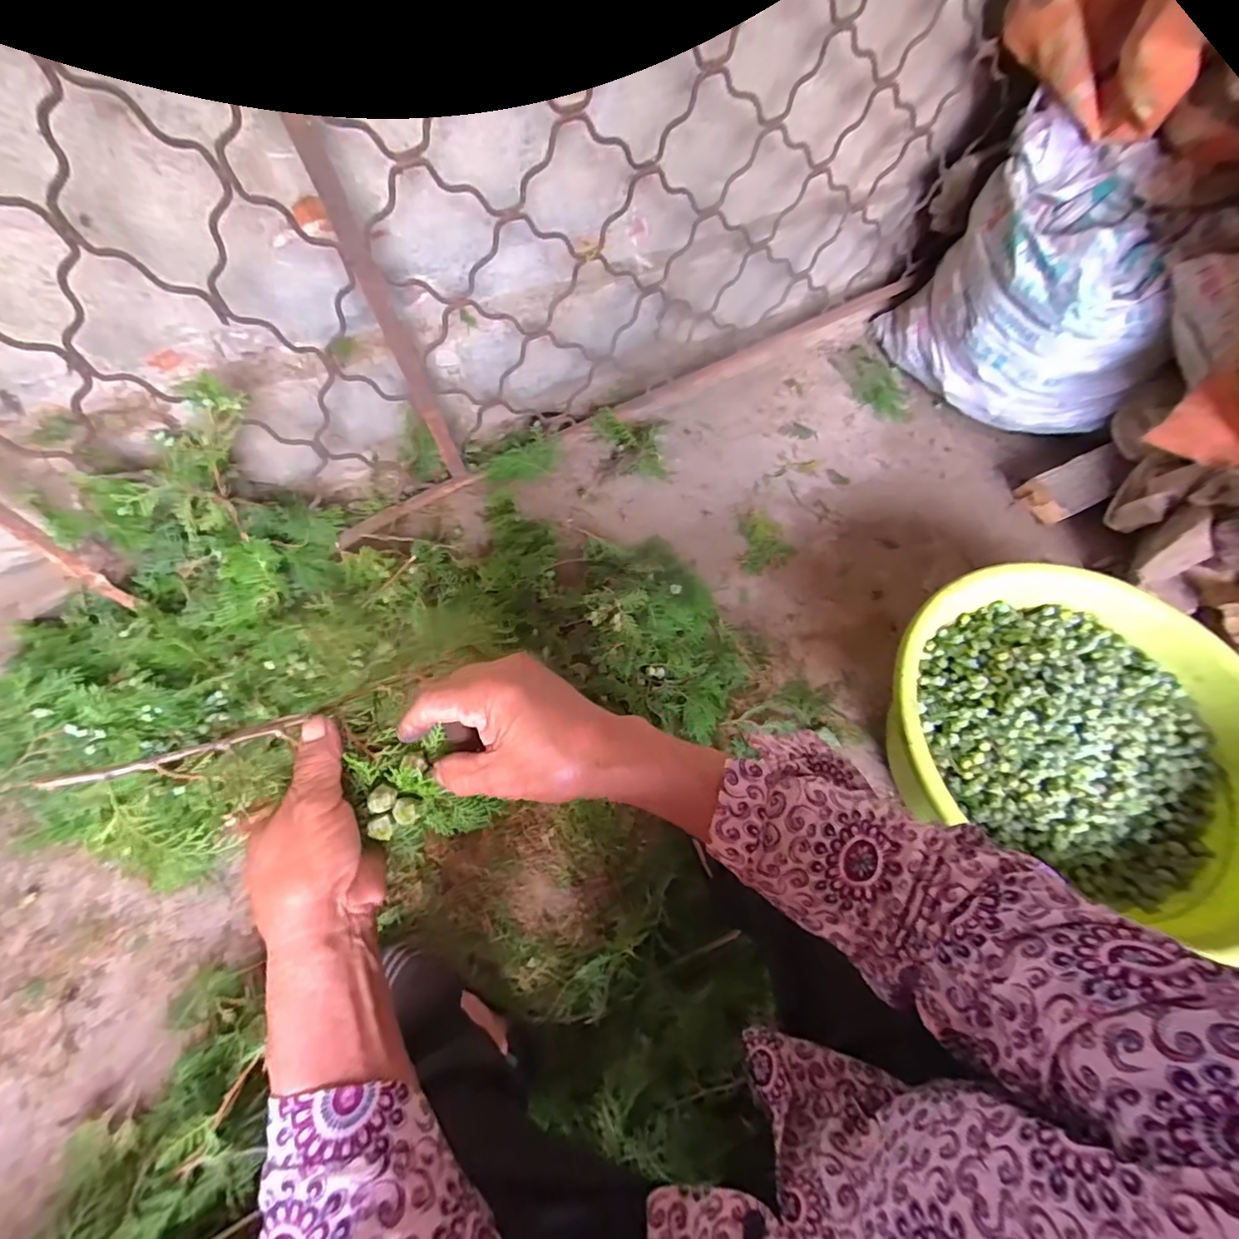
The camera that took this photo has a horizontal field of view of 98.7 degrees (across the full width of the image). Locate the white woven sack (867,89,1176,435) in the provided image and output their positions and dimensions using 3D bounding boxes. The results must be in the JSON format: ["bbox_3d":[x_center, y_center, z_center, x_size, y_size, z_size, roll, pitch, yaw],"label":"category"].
[{"bbox_3d":[0.689,-0.544,0.901,0.229,0.354,0.404,-16,63,-9],"label":"white woven sack"}]

